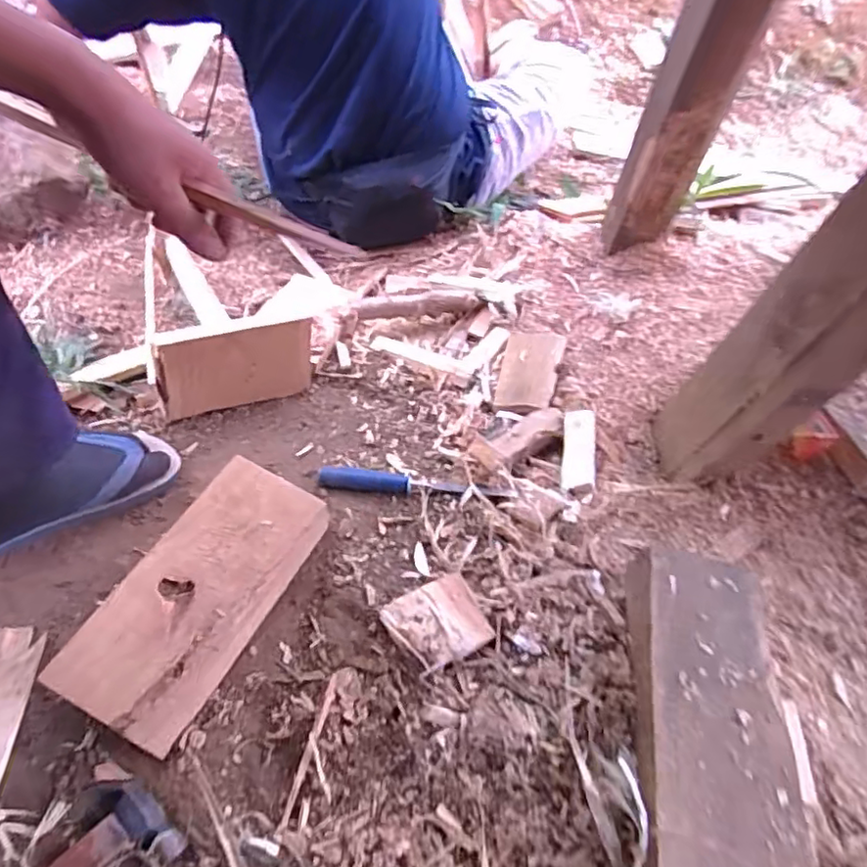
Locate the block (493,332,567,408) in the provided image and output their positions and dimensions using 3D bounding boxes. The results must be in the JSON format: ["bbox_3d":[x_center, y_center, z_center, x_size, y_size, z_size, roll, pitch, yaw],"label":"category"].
[{"bbox_3d":[0.142,-0.098,0.916,0.084,0.014,0.164,5,48,17],"label":"block"}]

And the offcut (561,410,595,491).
[{"bbox_3d":[0.183,0.017,0.783,0.039,0.010,0.140,-3,41,17],"label":"offcut"}]

